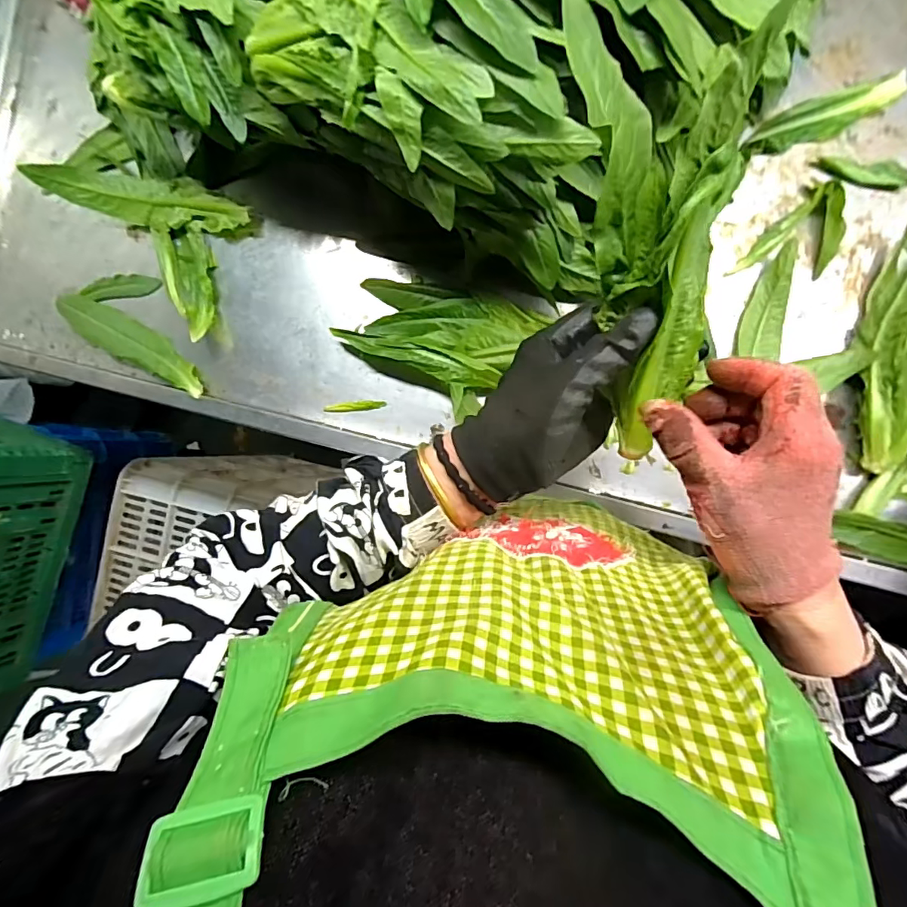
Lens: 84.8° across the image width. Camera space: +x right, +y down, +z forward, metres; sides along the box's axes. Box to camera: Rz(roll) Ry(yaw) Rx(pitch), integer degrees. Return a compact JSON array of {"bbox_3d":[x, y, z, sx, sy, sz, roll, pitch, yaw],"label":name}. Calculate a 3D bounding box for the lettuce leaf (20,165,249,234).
[{"bbox_3d":[-0.314,-0.265,0.506,0.200,0.065,0.049,14,92,8],"label":"lettuce leaf"}]

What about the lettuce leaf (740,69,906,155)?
[{"bbox_3d":[0.334,-0.304,0.446,0.138,0.010,0.033,-15,86,9],"label":"lettuce leaf"}]

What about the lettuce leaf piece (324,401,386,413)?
[{"bbox_3d":[-0.102,-0.049,0.513,0.062,0.007,0.011,-6,89,8],"label":"lettuce leaf piece"}]

